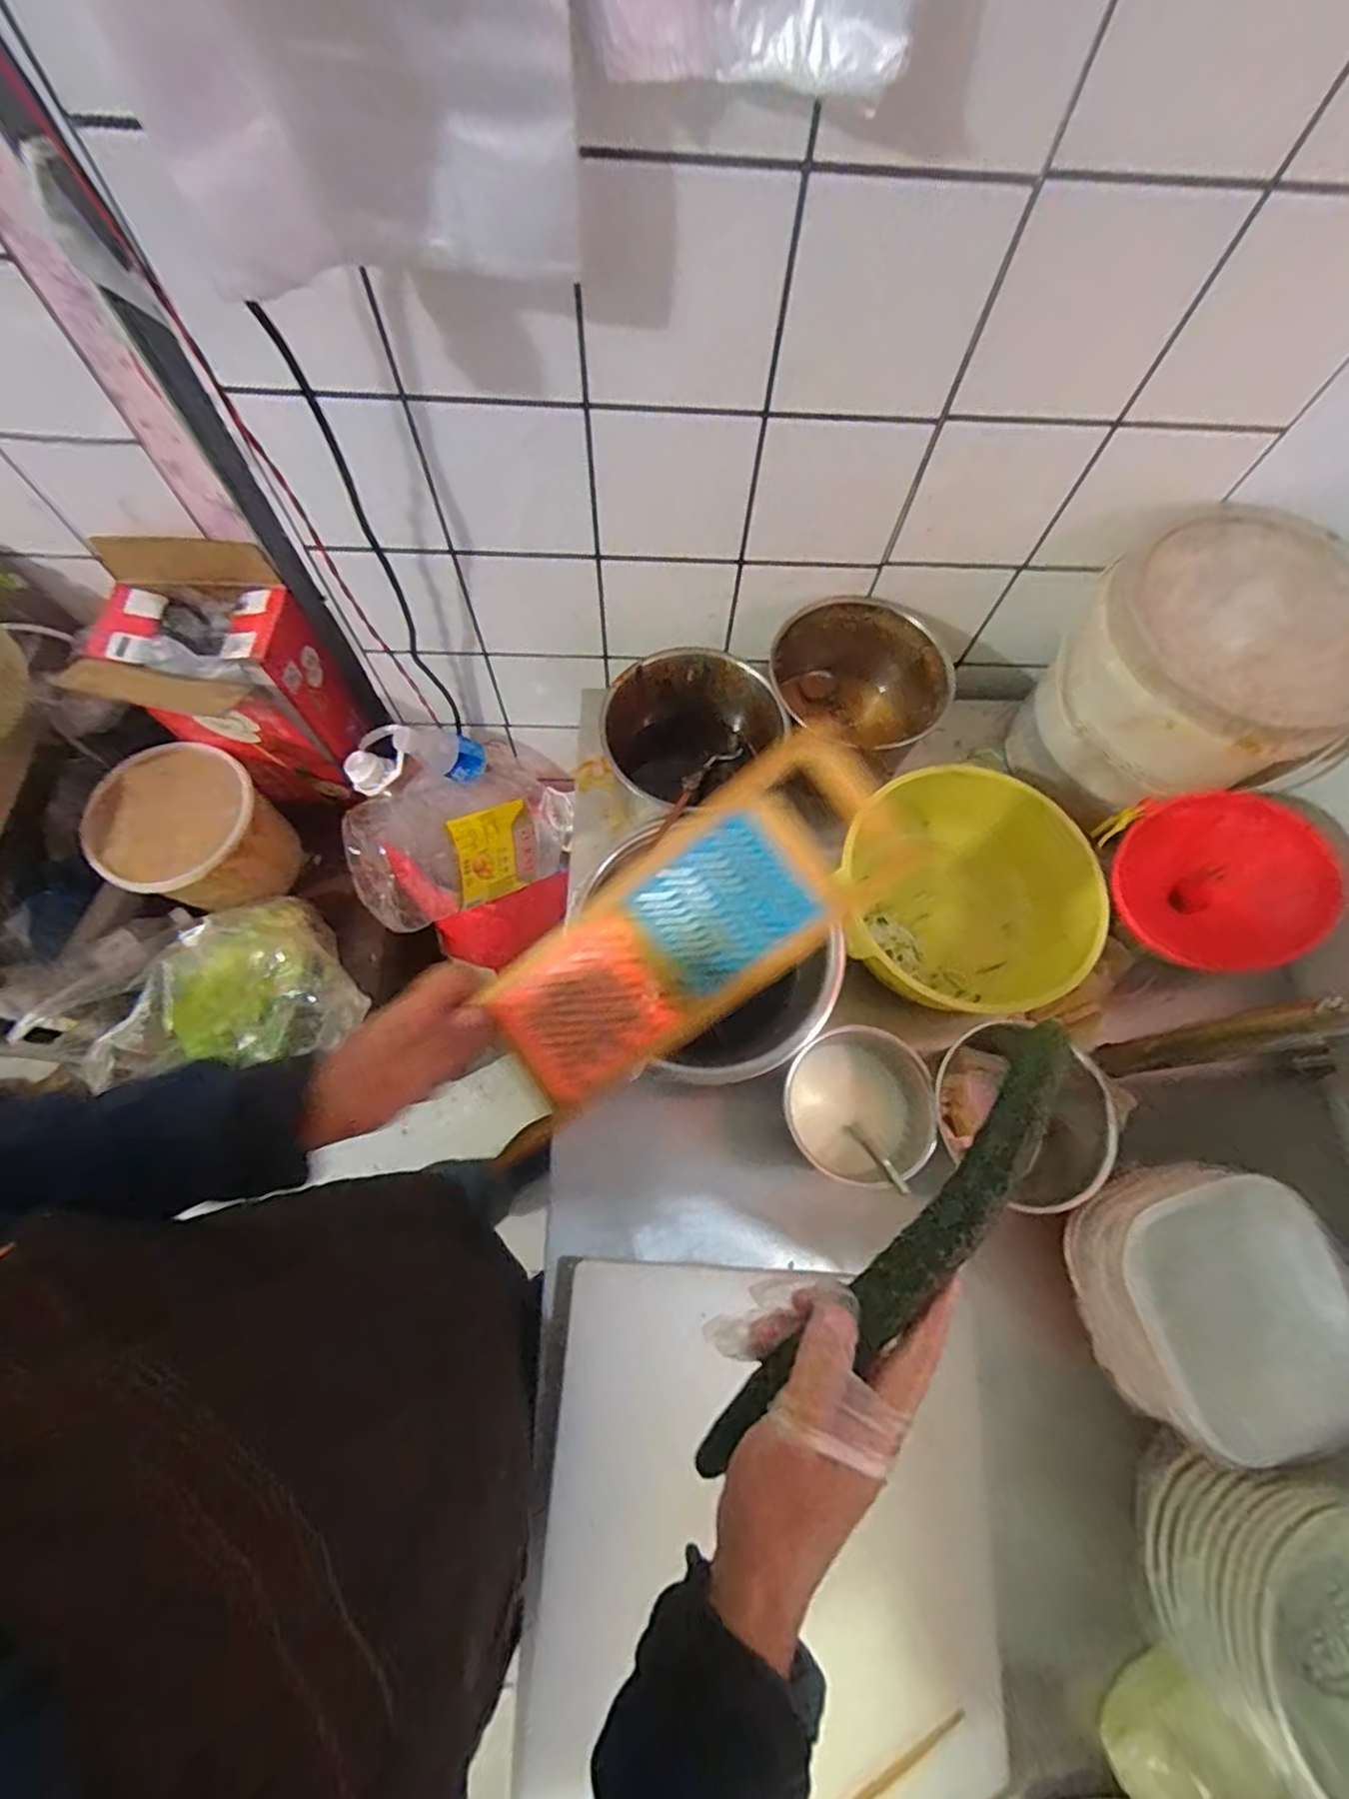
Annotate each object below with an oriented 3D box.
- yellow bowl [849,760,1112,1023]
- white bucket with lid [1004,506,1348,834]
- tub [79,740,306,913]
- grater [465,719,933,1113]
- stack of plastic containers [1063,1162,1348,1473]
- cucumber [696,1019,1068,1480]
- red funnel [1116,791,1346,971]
[{"bbox_3d":[0.303,-0.011,0.709,0.241,0.108,0.256,1,70,-3],"label":"yellow bowl"},{"bbox_3d":[0.545,-0.223,0.706,0.256,0.224,0.250,-18,72,-9],"label":"white bucket with lid"},{"bbox_3d":[-0.676,-0.092,0.937,0.209,0.153,0.228,1,70,-3],"label":"tub"},{"bbox_3d":[0.008,0.020,0.395,0.266,0.009,0.099,-38,88,12],"label":"grater"},{"bbox_3d":[0.450,0.331,0.552,0.189,0.081,0.194,-18,72,-9],"label":"stack of plastic containers"},{"bbox_3d":[0.112,0.185,0.335,0.036,0.024,0.285,41,92,12],"label":"cucumber"},{"bbox_3d":[0.553,-0.020,0.677,0.131,0.173,0.178,-10,81,-40],"label":"red funnel"}]

